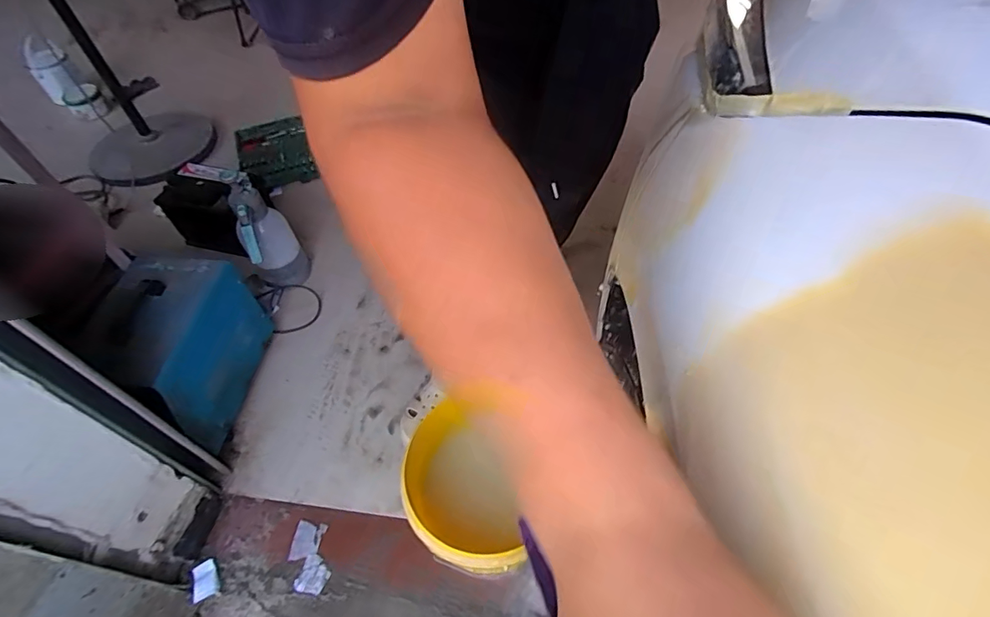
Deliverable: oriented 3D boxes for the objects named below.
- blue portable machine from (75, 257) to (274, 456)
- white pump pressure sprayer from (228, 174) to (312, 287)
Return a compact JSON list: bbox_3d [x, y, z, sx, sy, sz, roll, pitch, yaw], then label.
[{"bbox_3d":[-0.647,0.084,0.974,0.185,0.261,0.330,0,52,4],"label":"blue portable machine"},{"bbox_3d":[-0.549,-0.170,1.175,0.119,0.270,0.171,-28,56,-17],"label":"white pump pressure sprayer"}]

